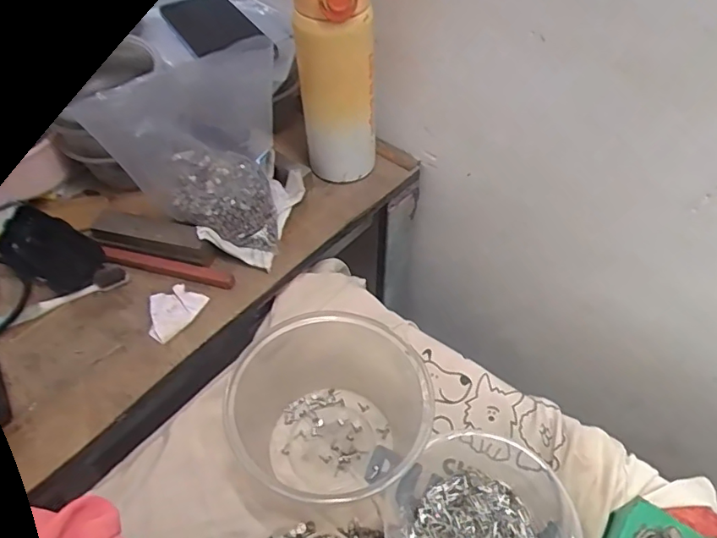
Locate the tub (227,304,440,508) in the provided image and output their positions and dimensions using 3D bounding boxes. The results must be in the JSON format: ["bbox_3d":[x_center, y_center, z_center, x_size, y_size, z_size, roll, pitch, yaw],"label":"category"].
[{"bbox_3d":[-0.020,0.089,0.421,0.165,0.075,0.136,-28,56,-19],"label":"tub"}]

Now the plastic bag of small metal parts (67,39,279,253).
[{"bbox_3d":[-0.134,-0.118,0.474,0.121,0.166,0.116,9,53,9],"label":"plastic bag of small metal parts"}]

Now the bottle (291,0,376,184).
[{"bbox_3d":[-0.020,-0.164,0.473,0.069,0.221,0.070,-3,52,-1],"label":"bottle"}]

